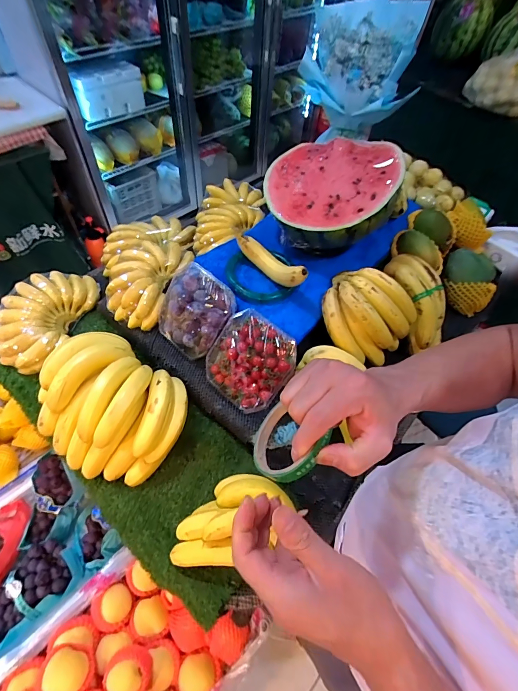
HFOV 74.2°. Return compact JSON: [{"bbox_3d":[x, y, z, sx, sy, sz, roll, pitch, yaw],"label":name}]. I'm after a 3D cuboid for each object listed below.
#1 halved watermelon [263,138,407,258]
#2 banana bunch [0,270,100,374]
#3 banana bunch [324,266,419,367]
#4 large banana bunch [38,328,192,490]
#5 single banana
[{"bbox_3d":[0.137,-0.298,0.694,0.251,0.149,0.233,9,56,1],"label":"halved watermelon"},{"bbox_3d":[-0.452,-0.072,0.718,0.147,0.054,0.256,16,56,6],"label":"banana bunch"},{"bbox_3d":[0.206,-0.053,0.654,0.176,0.114,0.136,24,57,11],"label":"banana bunch"},{"bbox_3d":[-0.259,0.094,0.589,0.271,0.097,0.215,30,59,15],"label":"large banana bunch"},{"bbox_3d":[0.021,-0.161,0.648,0.031,0.078,0.176,-36,66,-25],"label":"single banana"}]

